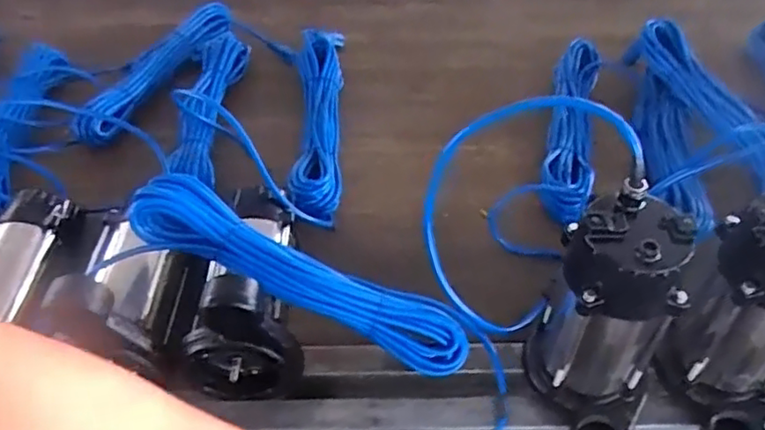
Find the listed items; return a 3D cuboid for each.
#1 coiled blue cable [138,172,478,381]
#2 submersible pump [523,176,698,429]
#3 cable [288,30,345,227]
[{"bbox_3d":[-0.080,0.064,0.651,0.365,0.054,0.072,27,49,-6],"label":"coiled blue cable"},{"bbox_3d":[0.196,0.110,0.562,0.121,0.233,0.148,15,49,15],"label":"submersible pump"},{"bbox_3d":[-0.098,-0.149,0.927,0.077,0.053,0.450,-3,47,-1],"label":"cable"}]

